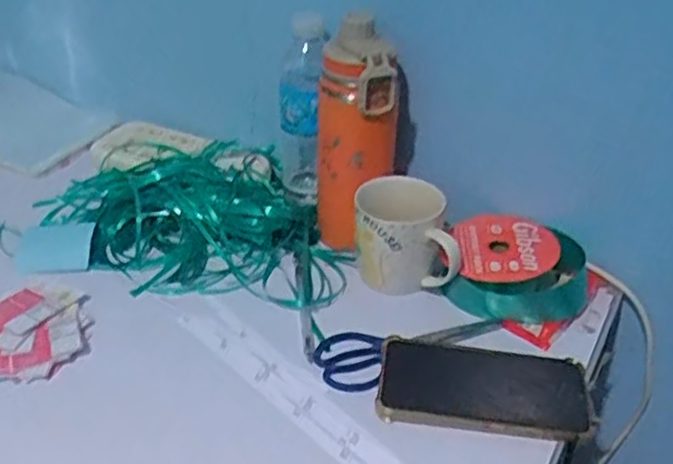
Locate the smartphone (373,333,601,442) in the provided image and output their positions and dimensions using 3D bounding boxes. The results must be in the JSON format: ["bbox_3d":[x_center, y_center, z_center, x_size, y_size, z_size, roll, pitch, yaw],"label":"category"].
[{"bbox_3d":[0.119,0.125,0.578,0.167,0.010,0.082,6,37,7],"label":"smartphone"}]

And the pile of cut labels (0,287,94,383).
[{"bbox_3d":[-0.271,0.088,0.629,0.103,0.013,0.108,1,37,-1],"label":"pile of cut labels"}]

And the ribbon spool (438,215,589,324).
[{"bbox_3d":[0.171,0.030,0.673,0.133,0.039,0.113,10,37,11],"label":"ribbon spool"}]

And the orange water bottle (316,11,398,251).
[{"bbox_3d":[0.019,-0.089,0.694,0.076,0.213,0.068,3,37,3],"label":"orange water bottle"}]

